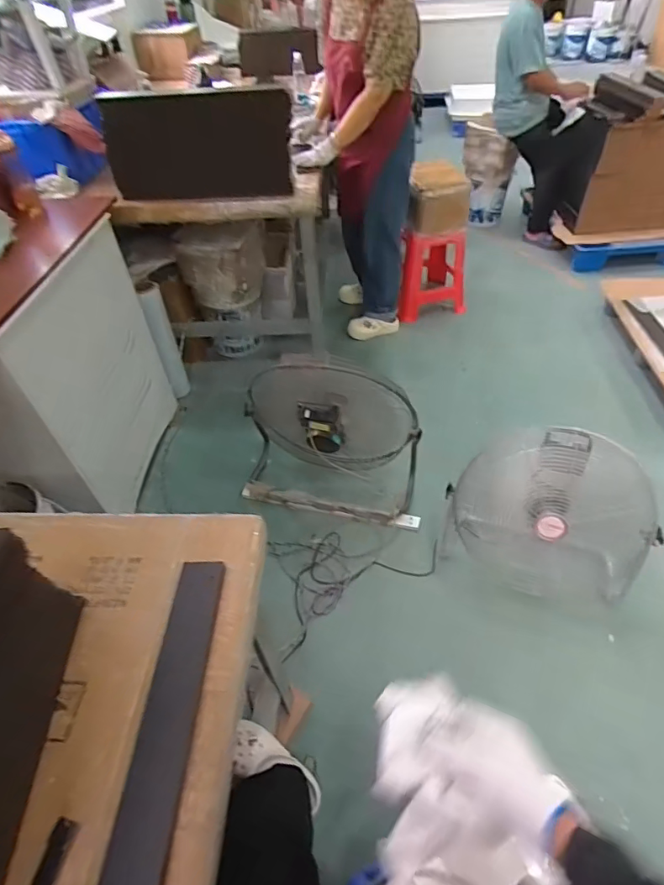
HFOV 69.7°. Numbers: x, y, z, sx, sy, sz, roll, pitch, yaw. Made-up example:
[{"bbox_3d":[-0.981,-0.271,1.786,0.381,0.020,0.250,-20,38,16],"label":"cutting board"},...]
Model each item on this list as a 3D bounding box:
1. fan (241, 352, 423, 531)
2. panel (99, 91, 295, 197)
[{"bbox_3d":[-0.007,0.002,1.564,0.584,0.567,0.283,8,48,12],"label":"fan"},{"bbox_3d":[-0.354,-0.807,1.313,0.479,0.239,0.032,-8,39,-8],"label":"panel"}]

